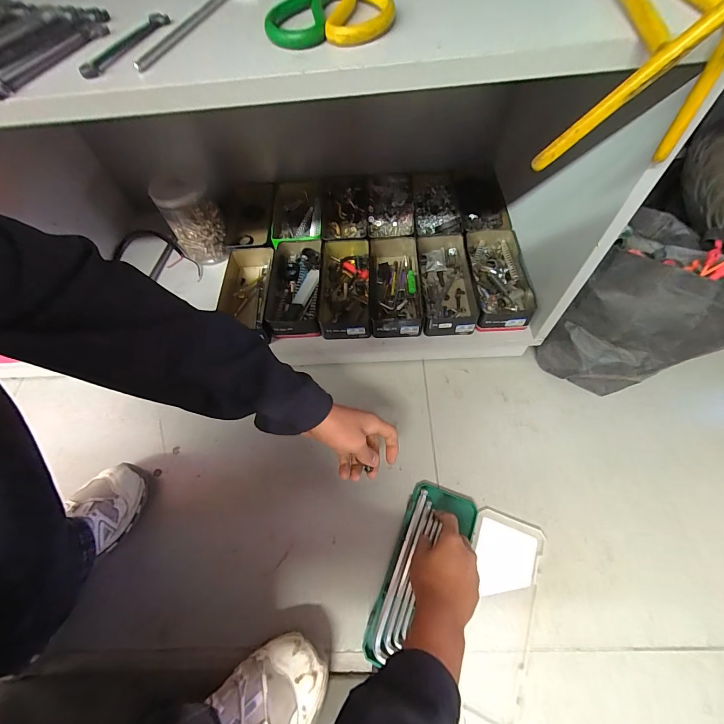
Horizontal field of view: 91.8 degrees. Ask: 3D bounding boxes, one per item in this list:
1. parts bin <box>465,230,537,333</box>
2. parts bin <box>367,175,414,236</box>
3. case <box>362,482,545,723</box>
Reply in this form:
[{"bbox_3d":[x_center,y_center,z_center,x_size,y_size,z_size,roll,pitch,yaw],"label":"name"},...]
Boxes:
[{"bbox_3d":[0.241,-0.150,0.614,0.103,0.043,0.205,0,61,5],"label":"parts bin"},{"bbox_3d":[0.053,-0.303,0.703,0.105,0.046,0.191,2,63,4],"label":"parts bin"},{"bbox_3d":[0.133,0.310,0.481,0.192,0.022,0.229,19,65,13],"label":"case"}]

